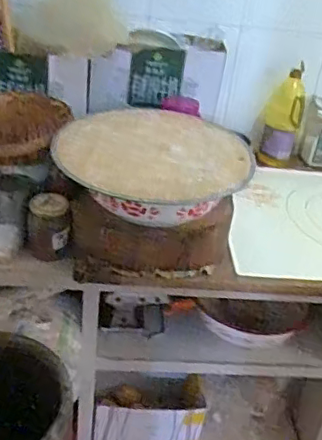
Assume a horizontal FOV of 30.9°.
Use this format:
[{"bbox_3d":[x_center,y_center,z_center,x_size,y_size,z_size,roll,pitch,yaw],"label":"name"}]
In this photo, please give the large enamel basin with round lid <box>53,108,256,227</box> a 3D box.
[{"bbox_3d":[-0.018,-0.127,1.214,0.379,0.094,0.326,4,33,-4],"label":"large enamel basin with round lid"}]

